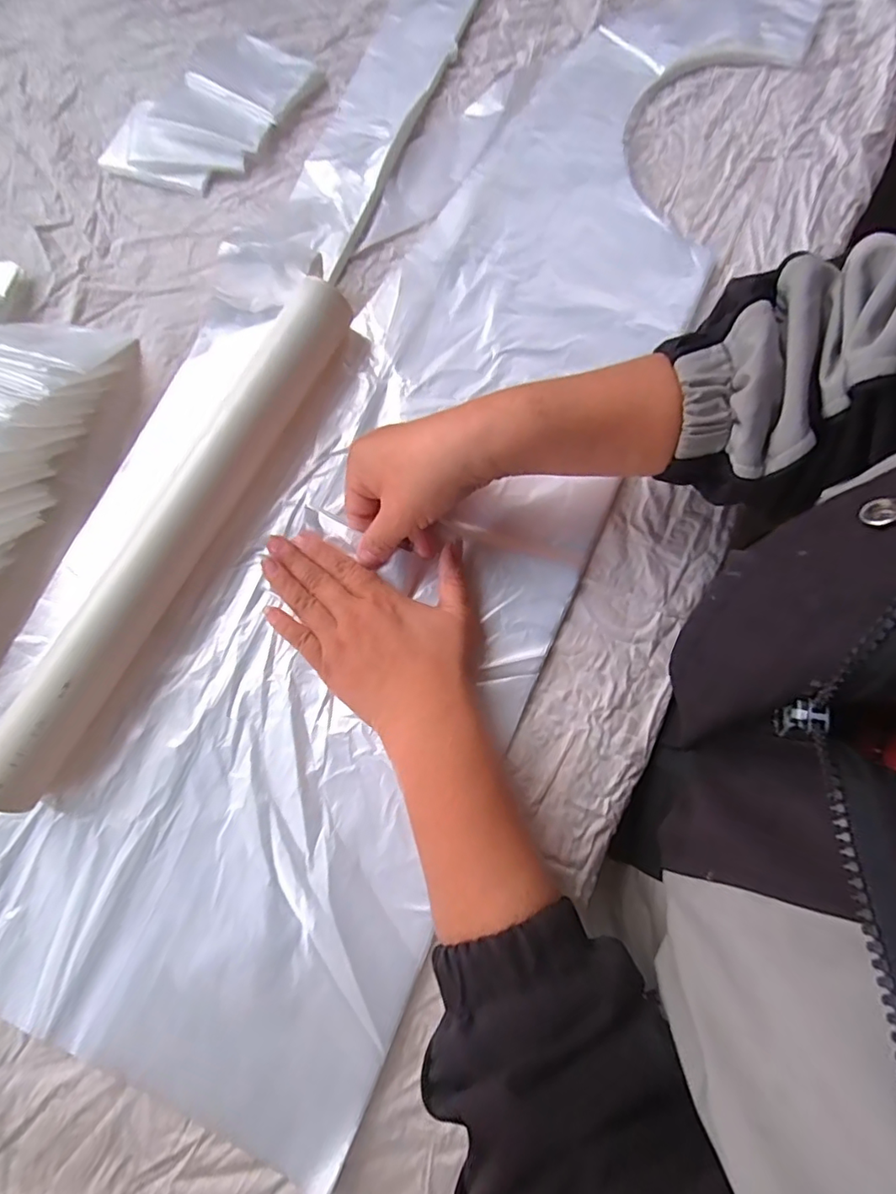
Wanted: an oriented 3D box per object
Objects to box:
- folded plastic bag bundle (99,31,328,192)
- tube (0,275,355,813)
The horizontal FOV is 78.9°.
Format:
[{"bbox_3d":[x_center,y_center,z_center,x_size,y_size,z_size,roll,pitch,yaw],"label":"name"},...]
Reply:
[{"bbox_3d":[-0.183,-0.379,0.423,0.100,0.017,0.159,32,81,7],"label":"folded plastic bag bundle"},{"bbox_3d":[-0.167,-0.045,0.337,0.045,0.040,0.353,28,80,7],"label":"tube"}]

